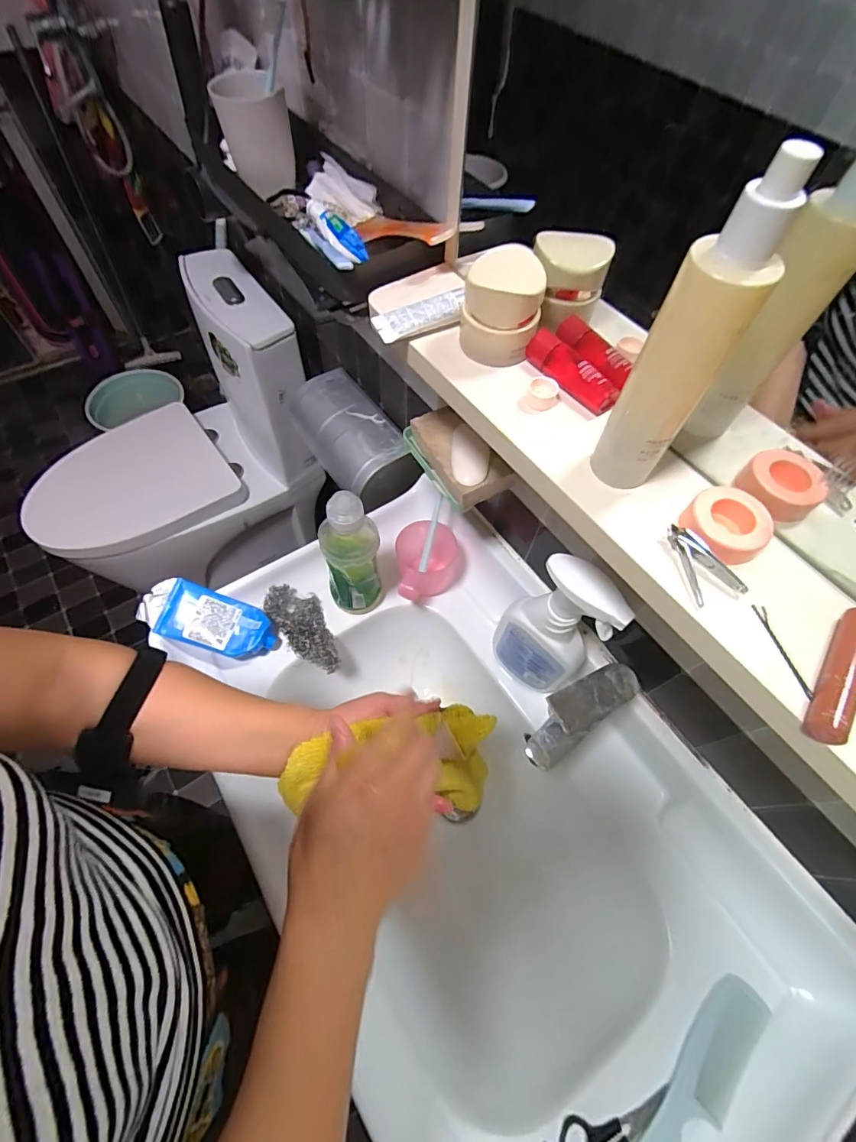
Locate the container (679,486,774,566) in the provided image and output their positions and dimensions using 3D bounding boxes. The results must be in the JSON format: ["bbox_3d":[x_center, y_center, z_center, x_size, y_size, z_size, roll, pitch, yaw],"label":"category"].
[{"bbox_3d":[0.200,-0.032,0.310,0.042,0.019,0.049,-37,69,-20],"label":"container"}]

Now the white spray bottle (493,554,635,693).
[{"bbox_3d":[0.141,0.072,0.546,0.049,0.242,0.100,-36,68,-20],"label":"white spray bottle"}]

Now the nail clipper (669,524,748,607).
[{"bbox_3d":[0.181,-0.005,0.306,0.031,0.010,0.052,-8,62,-7],"label":"nail clipper"}]

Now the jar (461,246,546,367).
[{"bbox_3d":[0.060,-0.217,0.386,0.063,0.064,0.067,9,61,3],"label":"jar"}]

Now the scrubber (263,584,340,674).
[{"bbox_3d":[-0.172,0.079,0.669,0.069,0.032,0.143,-34,68,-19],"label":"scrubber"}]

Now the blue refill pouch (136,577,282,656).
[{"bbox_3d":[-0.294,0.069,0.638,0.177,0.033,0.072,19,61,-7],"label":"blue refill pouch"}]

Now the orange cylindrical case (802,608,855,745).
[{"bbox_3d":[0.235,0.055,0.265,0.018,0.019,0.086,32,65,15],"label":"orange cylindrical case"}]

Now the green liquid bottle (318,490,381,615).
[{"bbox_3d":[-0.099,-0.015,0.610,0.069,0.231,0.058,-5,61,-5],"label":"green liquid bottle"}]

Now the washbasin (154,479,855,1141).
[{"bbox_3d":[0.048,0.292,0.588,0.486,0.162,0.797,-32,67,-18],"label":"washbasin"}]

